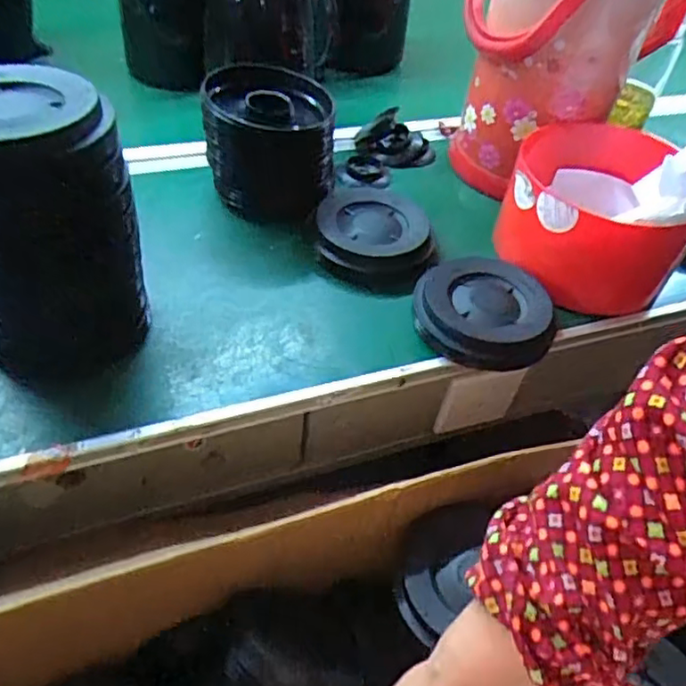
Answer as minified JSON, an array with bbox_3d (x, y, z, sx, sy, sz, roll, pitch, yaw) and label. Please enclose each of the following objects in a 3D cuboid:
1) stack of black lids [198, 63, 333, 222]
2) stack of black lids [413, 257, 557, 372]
[{"bbox_3d":[-0.070,-0.195,0.610,0.114,0.110,0.107,11,46,4],"label":"stack of black lids"},{"bbox_3d":[0.121,-0.032,0.539,0.112,0.032,0.116,14,46,6],"label":"stack of black lids"}]

